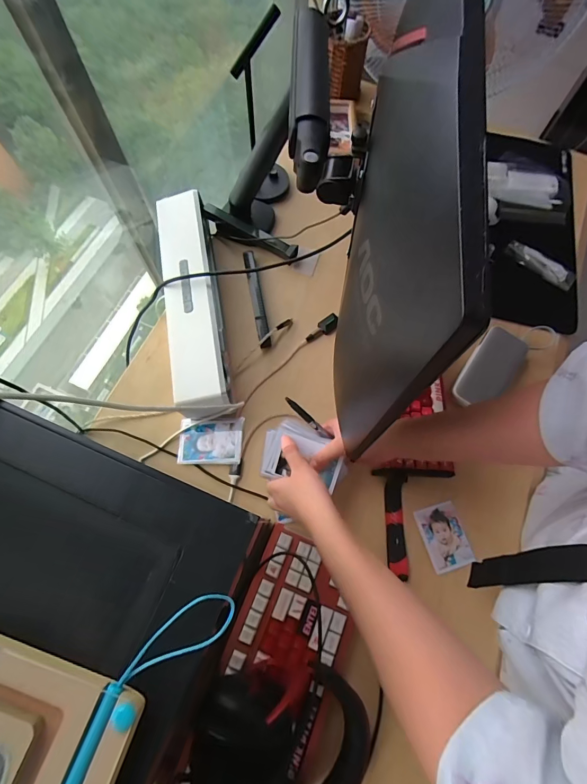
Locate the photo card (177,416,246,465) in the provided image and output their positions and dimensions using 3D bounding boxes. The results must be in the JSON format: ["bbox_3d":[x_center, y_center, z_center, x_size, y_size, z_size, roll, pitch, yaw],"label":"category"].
[{"bbox_3d":[-0.129,0.075,0.563,0.095,0.005,0.075,2,69,-1],"label":"photo card"}]

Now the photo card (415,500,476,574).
[{"bbox_3d":[0.225,0.215,0.537,0.062,0.005,0.087,-15,71,-7],"label":"photo card"}]

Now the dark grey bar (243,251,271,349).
[{"bbox_3d":[-0.067,-0.170,0.647,0.019,0.021,0.195,-10,70,-6],"label":"dark grey bar"}]

